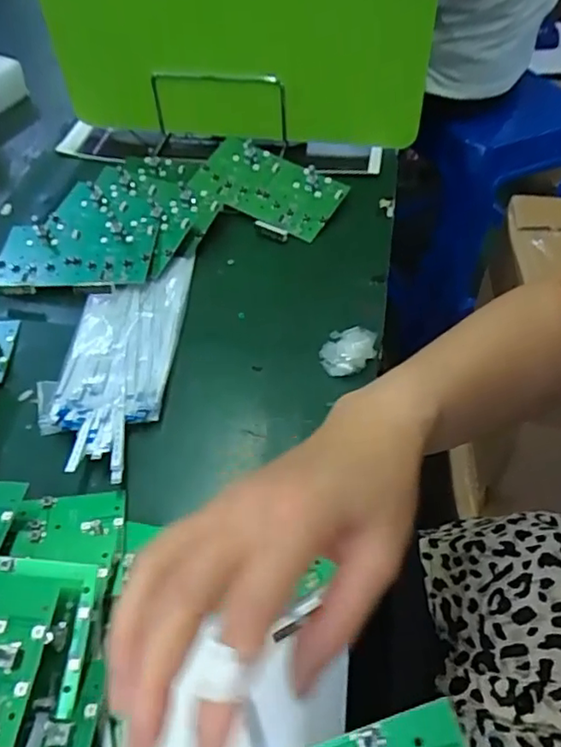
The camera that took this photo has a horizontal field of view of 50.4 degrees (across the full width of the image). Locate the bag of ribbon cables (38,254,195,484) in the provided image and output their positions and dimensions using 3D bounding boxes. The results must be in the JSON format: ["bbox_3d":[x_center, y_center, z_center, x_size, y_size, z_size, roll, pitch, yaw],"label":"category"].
[{"bbox_3d":[-0.137,-0.019,0.488,0.097,0.019,0.229,-1,50,5],"label":"bag of ribbon cables"}]

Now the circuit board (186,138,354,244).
[{"bbox_3d":[-0.013,-0.196,0.617,0.157,0.015,0.088,31,72,22],"label":"circuit board"}]

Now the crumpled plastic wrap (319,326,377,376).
[{"bbox_3d":[0.054,-0.018,0.473,0.044,0.023,0.037,-1,50,5],"label":"crumpled plastic wrap"}]

